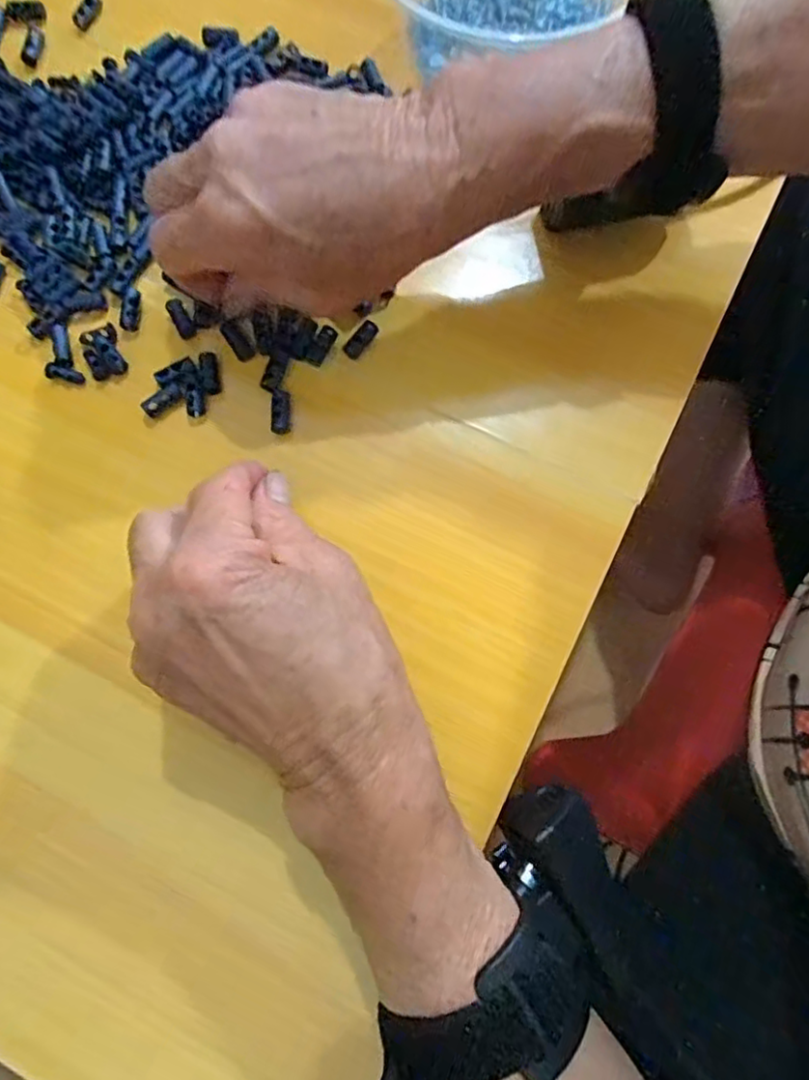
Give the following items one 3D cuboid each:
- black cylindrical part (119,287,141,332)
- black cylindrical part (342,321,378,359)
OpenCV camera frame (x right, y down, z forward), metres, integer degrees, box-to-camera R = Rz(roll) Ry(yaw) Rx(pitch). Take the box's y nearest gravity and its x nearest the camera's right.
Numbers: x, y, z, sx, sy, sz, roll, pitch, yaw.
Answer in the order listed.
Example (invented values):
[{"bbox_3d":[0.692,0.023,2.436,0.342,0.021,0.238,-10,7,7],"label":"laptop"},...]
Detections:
[{"bbox_3d":[-0.128,-0.107,0.286,0.008,0.006,0.019,3,77,2],"label":"black cylindrical part"},{"bbox_3d":[-0.020,-0.092,0.280,0.008,0.005,0.019,39,81,9],"label":"black cylindrical part"}]

